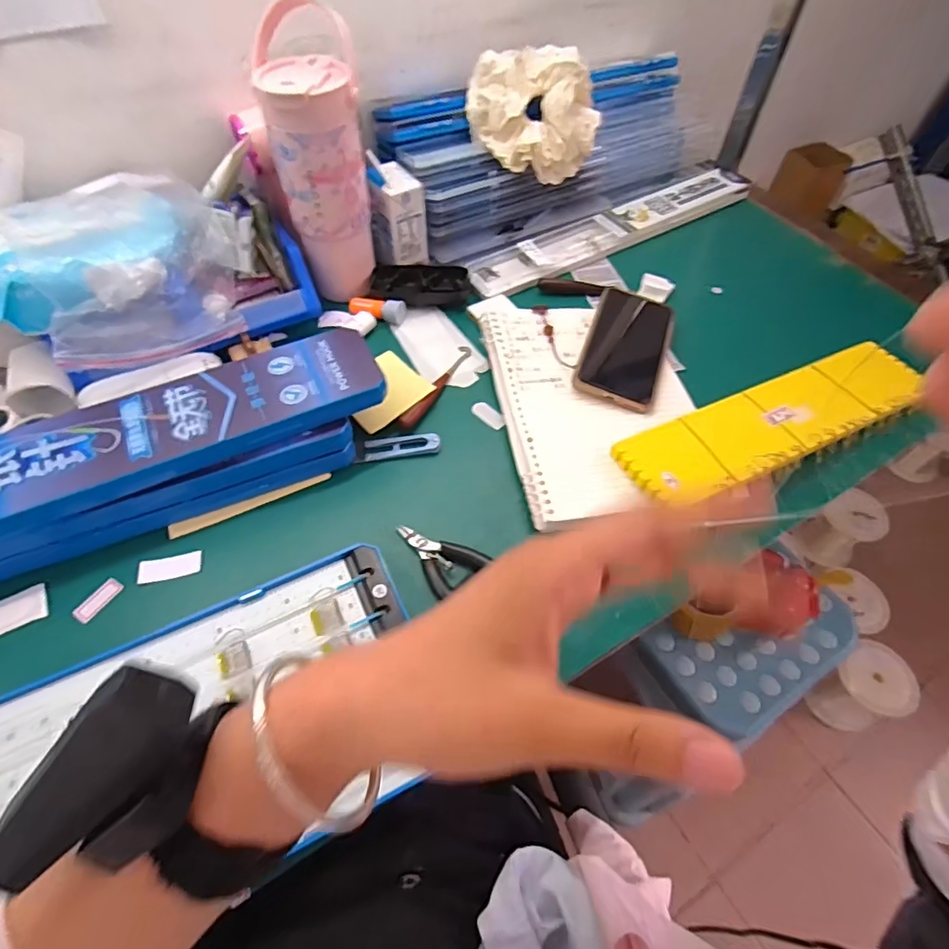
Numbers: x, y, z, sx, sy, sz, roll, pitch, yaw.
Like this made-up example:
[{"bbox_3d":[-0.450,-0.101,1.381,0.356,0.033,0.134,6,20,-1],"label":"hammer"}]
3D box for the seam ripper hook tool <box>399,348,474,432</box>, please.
[{"bbox_3d":[-0.037,-0.091,0.544,0.015,0.017,0.131,22,58,13],"label":"seam ripper hook tool"}]

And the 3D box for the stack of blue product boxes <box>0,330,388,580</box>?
[{"bbox_3d":[-0.317,0.003,0.442,0.489,0.075,0.104,-21,59,-15],"label":"stack of blue product boxes"}]

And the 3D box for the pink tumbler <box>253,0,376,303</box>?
[{"bbox_3d":[-0.152,-0.305,0.542,0.087,0.232,0.096,-9,57,-7],"label":"pink tumbler"}]

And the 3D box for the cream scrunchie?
[{"bbox_3d":[0.065,-0.411,0.609,0.138,0.055,0.146,-10,93,13],"label":"cream scrunchie"}]

